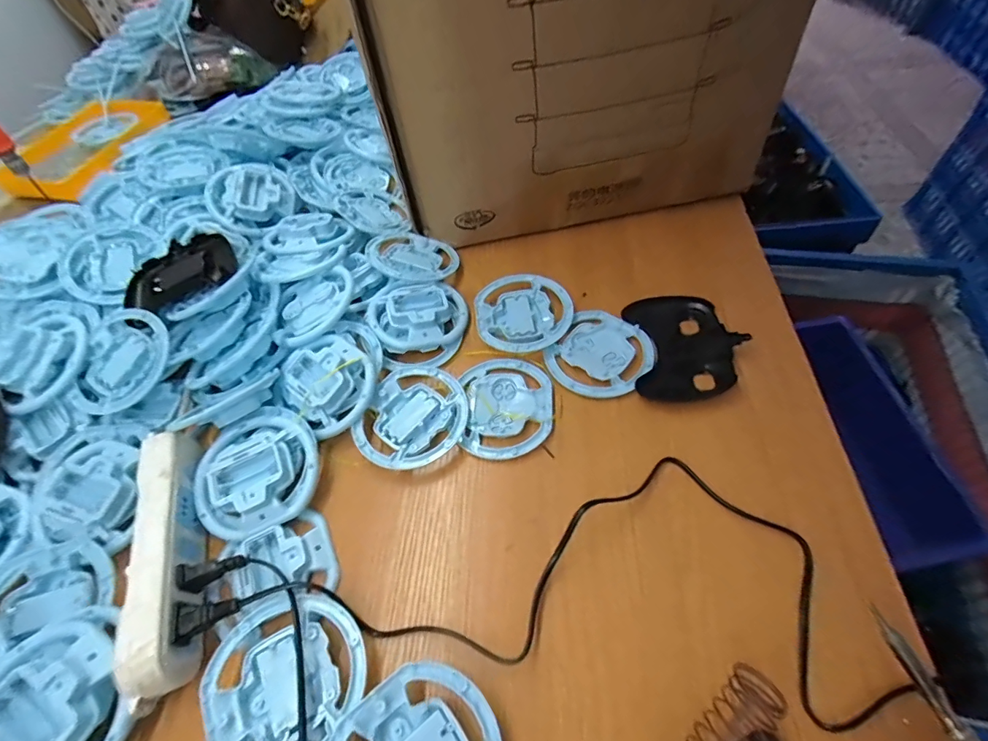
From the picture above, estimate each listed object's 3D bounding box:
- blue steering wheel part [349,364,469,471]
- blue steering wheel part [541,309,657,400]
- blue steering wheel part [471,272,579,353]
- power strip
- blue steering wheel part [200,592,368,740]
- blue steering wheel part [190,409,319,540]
[{"bbox_3d":[-0.072,0.042,0.420,0.093,0.014,0.107,16,60,13],"label":"blue steering wheel part"},{"bbox_3d":[0.106,-0.017,0.455,0.092,0.011,0.101,35,66,23],"label":"blue steering wheel part"},{"bbox_3d":[0.032,-0.062,0.482,0.100,0.012,0.100,-1,57,2],"label":"blue steering wheel part"},{"bbox_3d":[-0.253,0.137,0.349,0.032,0.041,0.197,-19,55,-6],"label":"power strip"},{"bbox_3d":[-0.140,0.209,0.310,0.098,0.026,0.102,-1,57,2],"label":"blue steering wheel part"},{"bbox_3d":[-0.204,0.084,0.386,0.104,0.026,0.100,-1,57,2],"label":"blue steering wheel part"}]

